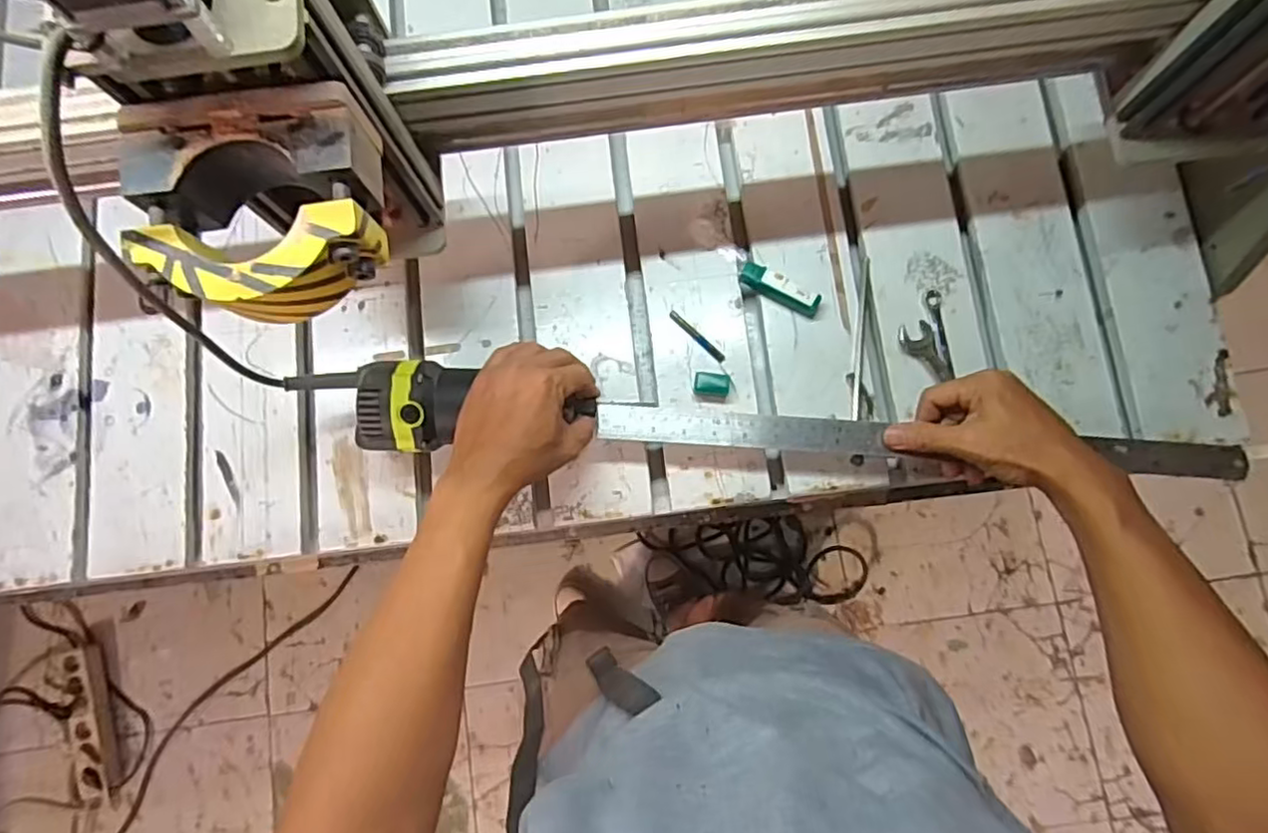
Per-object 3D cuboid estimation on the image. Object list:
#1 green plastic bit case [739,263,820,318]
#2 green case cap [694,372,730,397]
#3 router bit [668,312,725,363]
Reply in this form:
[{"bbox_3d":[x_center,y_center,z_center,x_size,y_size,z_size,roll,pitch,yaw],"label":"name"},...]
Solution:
[{"bbox_3d":[0.132,-0.115,0.591,0.075,0.020,0.020,29,83,6],"label":"green plastic bit case"},{"bbox_3d":[0.069,-0.029,0.581,0.031,0.020,0.020,1,81,2],"label":"green case cap"},{"bbox_3d":[0.058,-0.074,0.596,0.009,0.004,0.064,-44,82,-5],"label":"router bit"}]

